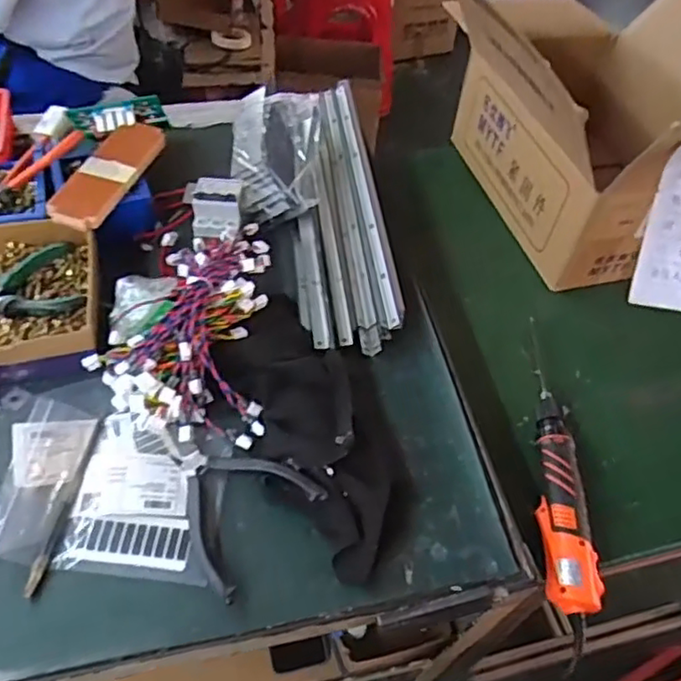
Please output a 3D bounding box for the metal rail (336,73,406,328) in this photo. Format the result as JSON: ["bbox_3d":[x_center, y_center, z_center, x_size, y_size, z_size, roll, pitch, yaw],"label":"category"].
[{"bbox_3d":[0.035,-0.198,0.822,0.026,0.026,0.439,-3,52,-8],"label":"metal rail"}]

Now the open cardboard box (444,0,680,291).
[{"bbox_3d":[0.374,-0.304,0.888,0.377,0.260,0.449,-11,53,-14],"label":"open cardboard box"}]

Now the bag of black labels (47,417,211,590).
[{"bbox_3d":[-0.178,0.139,0.589,0.126,0.012,0.148,6,51,-1],"label":"bag of black labels"}]

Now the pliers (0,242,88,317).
[{"bbox_3d":[-0.352,-0.050,0.684,0.139,0.027,0.089,-16,54,-17],"label":"pliers"}]

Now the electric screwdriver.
[{"bbox_3d":[0.234,0.115,0.695,0.045,0.030,0.341,6,51,-1],"label":"electric screwdriver"}]

